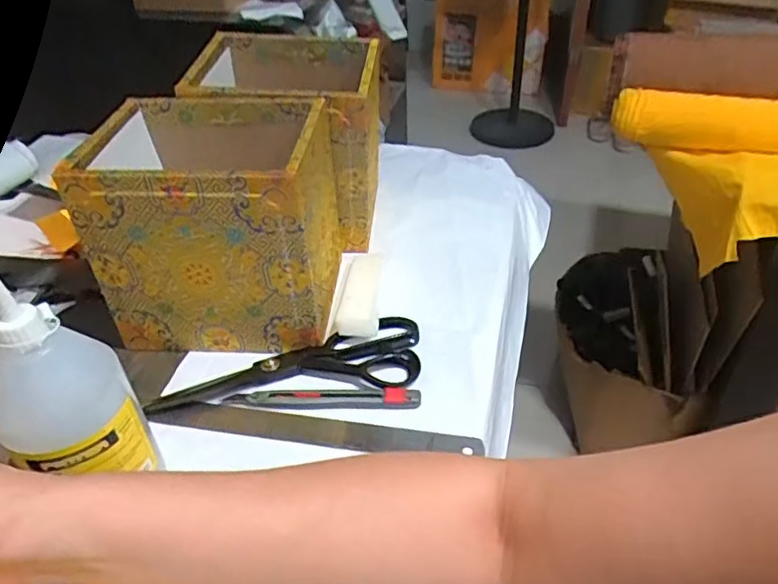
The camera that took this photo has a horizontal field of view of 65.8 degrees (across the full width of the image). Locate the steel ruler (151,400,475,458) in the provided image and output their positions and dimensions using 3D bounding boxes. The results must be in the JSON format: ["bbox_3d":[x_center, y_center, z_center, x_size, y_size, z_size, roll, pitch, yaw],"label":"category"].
[{"bbox_3d":[-0.060,0.110,0.479,0.261,0.009,0.026,6,39,9],"label":"steel ruler"}]

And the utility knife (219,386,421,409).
[{"bbox_3d":[-0.056,0.088,0.497,0.159,0.012,0.018,-1,39,1],"label":"utility knife"}]

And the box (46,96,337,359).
[{"bbox_3d":[-0.144,-0.068,0.547,0.197,0.170,0.159,1,39,3],"label":"box"}]

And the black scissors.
[{"bbox_3d":[-0.087,0.063,0.529,0.231,0.014,0.085,-6,39,-5],"label":"black scissors"}]

